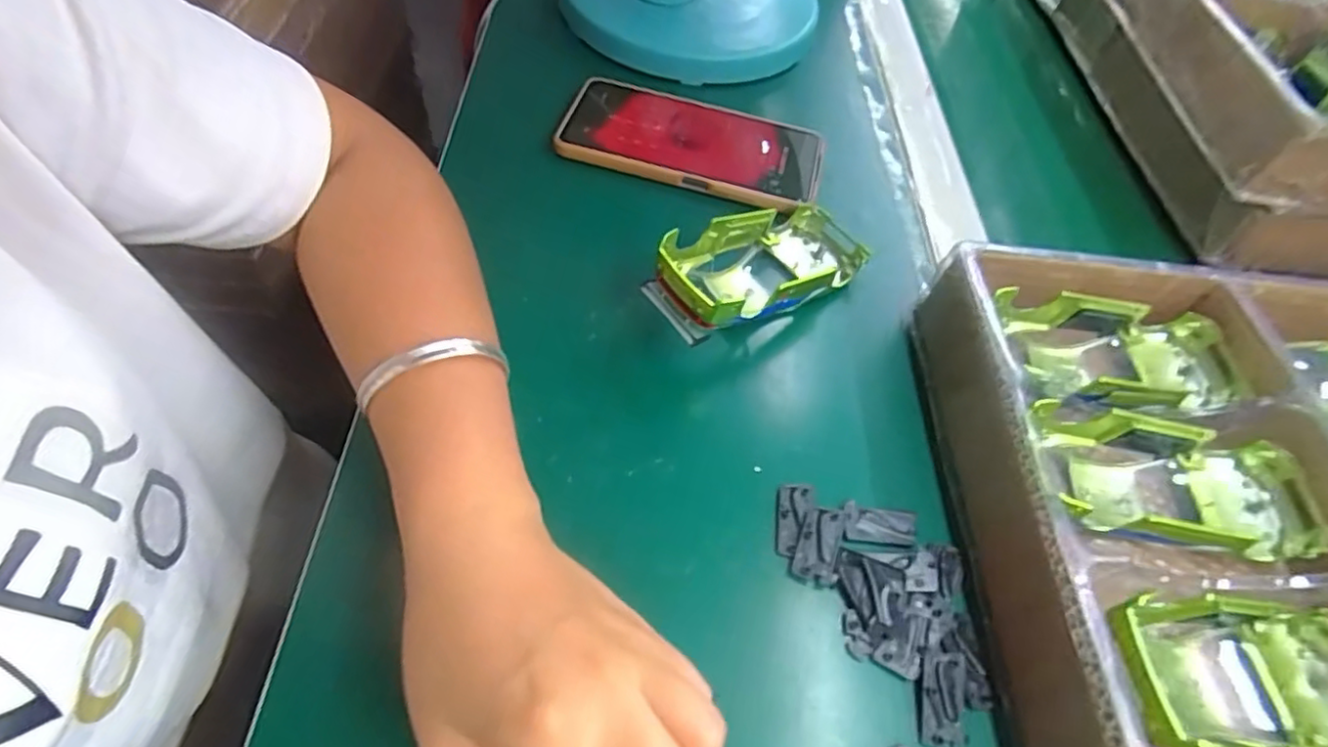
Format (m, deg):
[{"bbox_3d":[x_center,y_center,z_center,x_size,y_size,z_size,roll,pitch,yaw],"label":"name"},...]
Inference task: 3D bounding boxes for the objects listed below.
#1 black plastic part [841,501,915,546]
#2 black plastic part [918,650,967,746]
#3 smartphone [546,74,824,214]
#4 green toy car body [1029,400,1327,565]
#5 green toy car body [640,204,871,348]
[{"bbox_3d":[0.096,0.068,0.287,0.033,0.004,0.017,8,56,-3],"label":"black plastic part"},{"bbox_3d":[0.108,0.126,0.250,0.018,0.004,0.034,12,56,0],"label":"black plastic part"},{"bbox_3d":[0.019,-0.150,0.412,0.162,0.012,0.081,19,56,5],"label":"smartphone"},{"bbox_3d":[0.226,0.050,0.285,0.119,0.029,0.054,10,56,-2],"label":"green toy car body"},{"bbox_3d":[0.052,-0.054,0.346,0.058,0.038,0.130,43,46,21],"label":"green toy car body"}]

